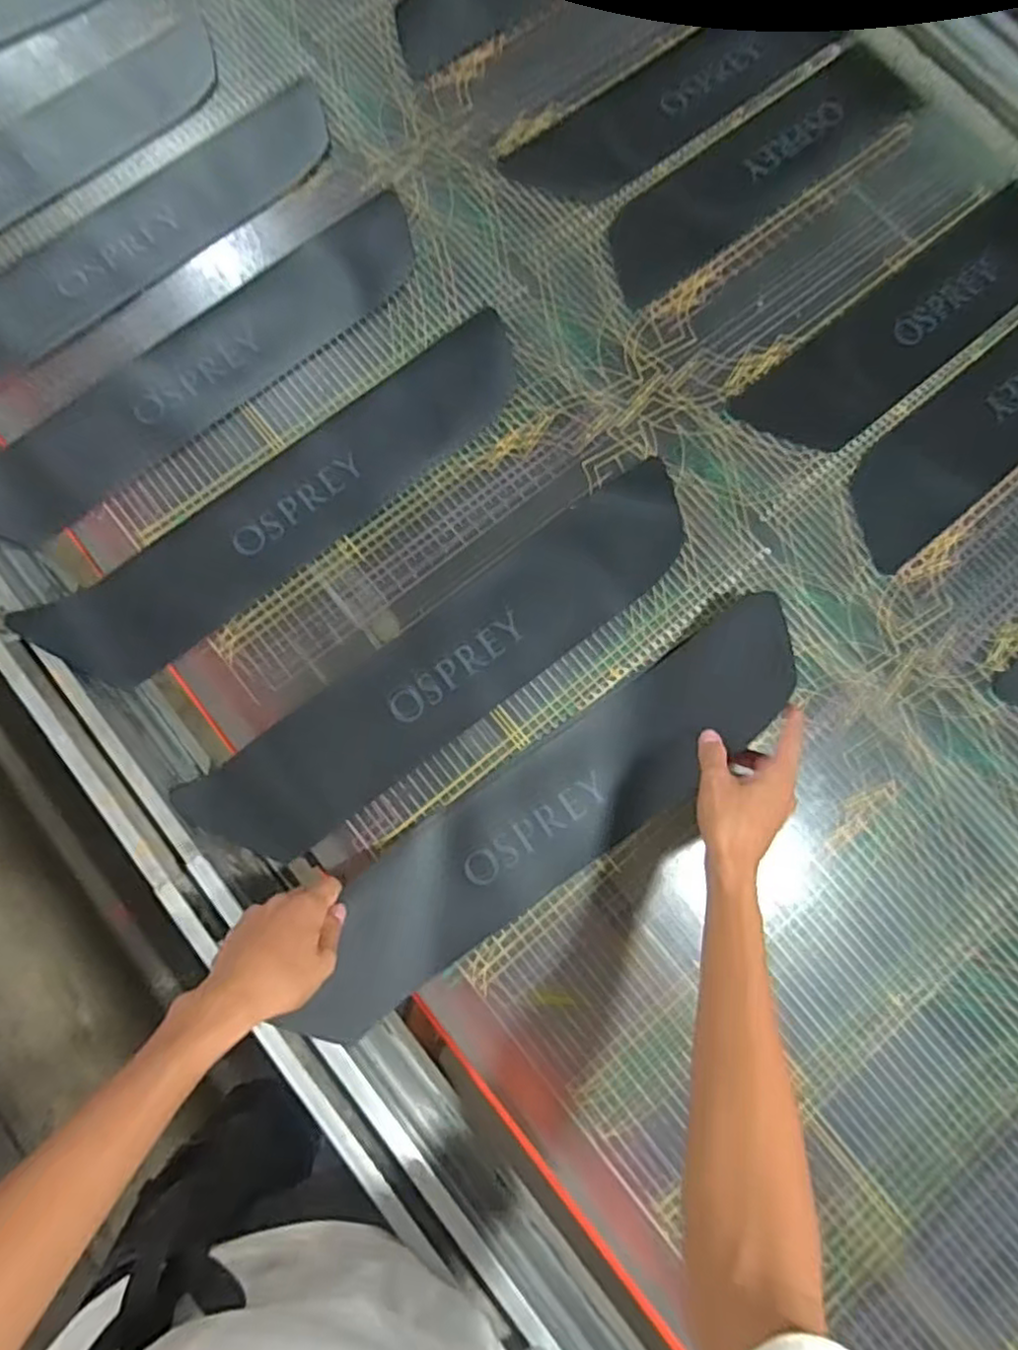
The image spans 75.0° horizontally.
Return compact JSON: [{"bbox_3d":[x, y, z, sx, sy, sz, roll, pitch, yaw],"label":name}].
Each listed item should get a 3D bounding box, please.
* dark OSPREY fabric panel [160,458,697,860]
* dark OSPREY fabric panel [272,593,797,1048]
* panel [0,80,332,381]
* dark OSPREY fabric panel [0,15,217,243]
[{"bbox_3d":[-0.045,-0.013,0.652,0.556,0.010,0.117,-36,82,-7],"label":"dark OSPREY fabric panel"},{"bbox_3d":[0.031,0.138,0.600,0.501,0.065,0.124,-38,79,-2],"label":"dark OSPREY fabric panel"},{"bbox_3d":[-0.433,-0.486,0.745,0.566,0.009,0.128,-43,80,-11],"label":"panel"},{"bbox_3d":[-0.574,-0.578,0.755,0.571,0.021,0.161,-38,79,-10],"label":"dark OSPREY fabric panel"}]

